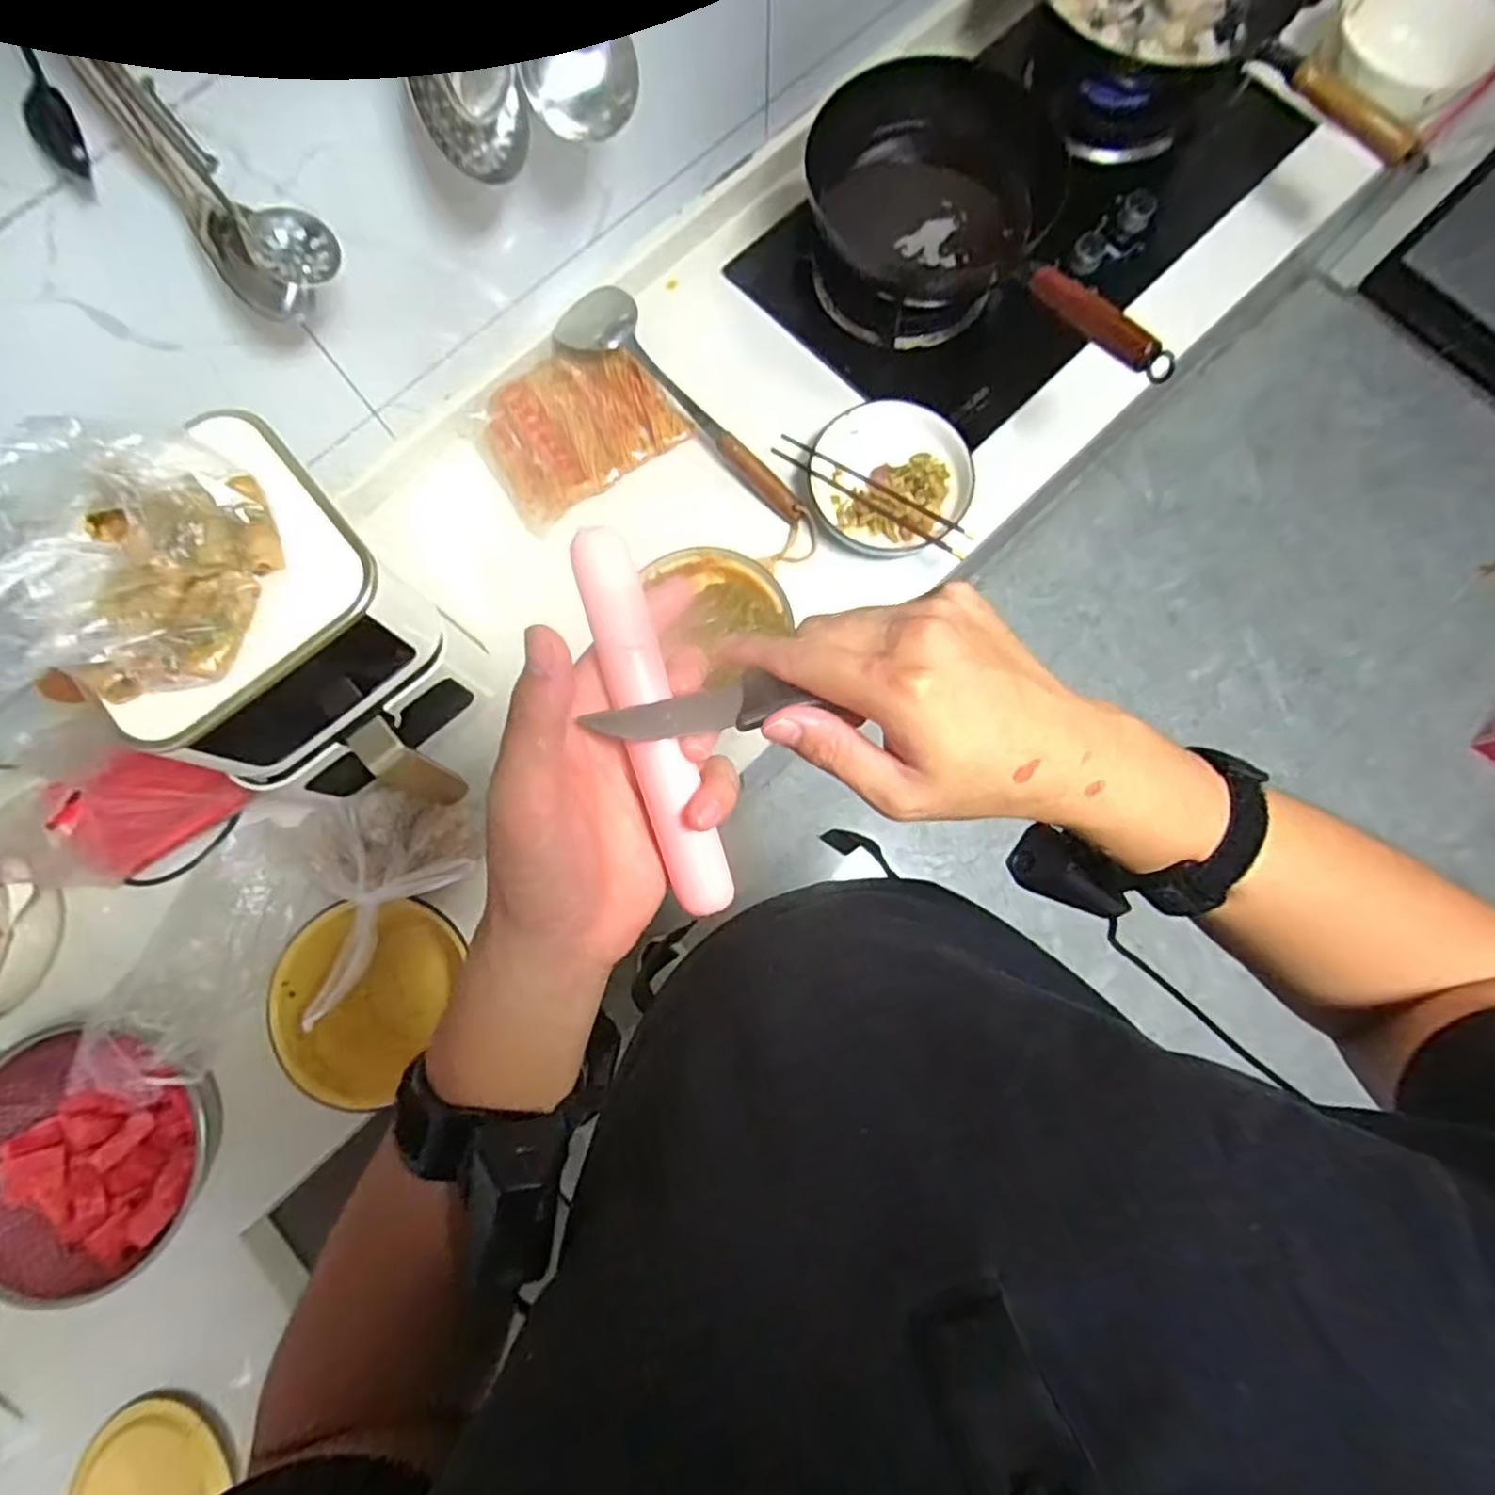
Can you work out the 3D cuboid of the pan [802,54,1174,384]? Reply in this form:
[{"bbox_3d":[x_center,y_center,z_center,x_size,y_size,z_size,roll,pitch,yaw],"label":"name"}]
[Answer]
[{"bbox_3d":[0.256,-0.534,0.774,0.205,0.130,0.455,-36,69,-6],"label":"pan"}]

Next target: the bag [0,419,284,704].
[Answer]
[{"bbox_3d":[-0.448,-0.139,0.490,0.166,0.124,0.196,33,81,6],"label":"bag"}]

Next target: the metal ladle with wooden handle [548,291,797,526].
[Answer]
[{"bbox_3d":[-0.063,-0.418,0.844,0.365,0.052,0.085,38,82,7],"label":"metal ladle with wooden handle"}]

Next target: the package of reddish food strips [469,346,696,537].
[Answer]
[{"bbox_3d":[-0.208,-0.392,0.870,0.225,0.029,0.184,-31,81,-5],"label":"package of reddish food strips"}]

